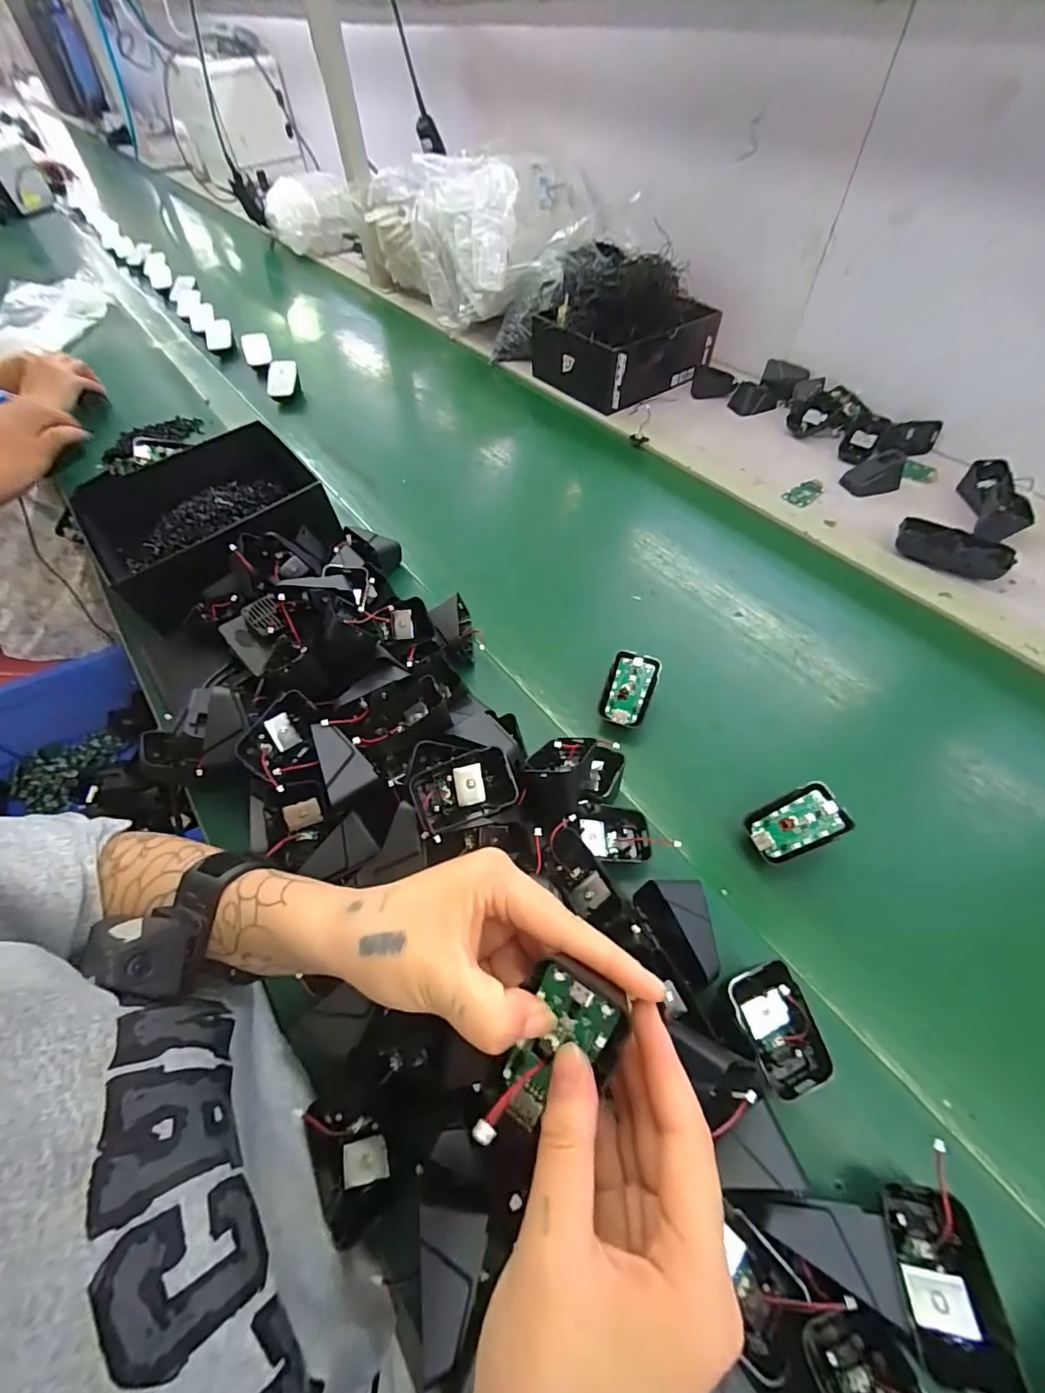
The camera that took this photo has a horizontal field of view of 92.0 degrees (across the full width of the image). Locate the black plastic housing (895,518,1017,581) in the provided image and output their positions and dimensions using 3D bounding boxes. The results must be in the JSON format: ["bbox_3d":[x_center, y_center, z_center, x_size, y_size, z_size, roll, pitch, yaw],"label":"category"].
[{"bbox_3d":[0.478,-0.163,0.567,0.107,0.029,0.052,25,61,18],"label":"black plastic housing"}]

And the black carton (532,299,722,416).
[{"bbox_3d":[0.164,-0.576,0.828,0.238,0.093,0.202,-36,62,-20],"label":"black carton"}]

